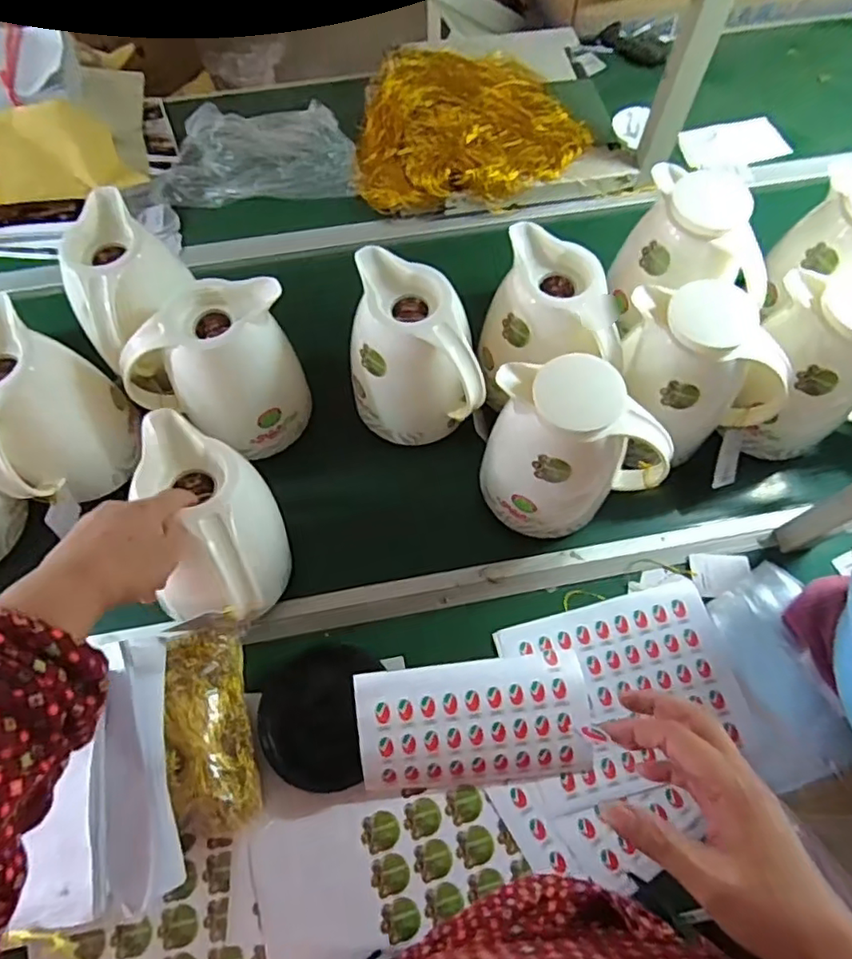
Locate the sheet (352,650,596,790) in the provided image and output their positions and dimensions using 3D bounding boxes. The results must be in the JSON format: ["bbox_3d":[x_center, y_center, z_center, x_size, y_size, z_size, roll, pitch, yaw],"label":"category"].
[{"bbox_3d":[0.049,0.242,0.598,0.226,0.019,0.116,-5,87,-7],"label":"sheet"}]

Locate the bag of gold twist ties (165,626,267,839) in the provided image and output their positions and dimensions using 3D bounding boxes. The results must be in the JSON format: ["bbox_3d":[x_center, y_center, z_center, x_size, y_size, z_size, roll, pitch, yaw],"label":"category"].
[{"bbox_3d":[-0.201,0.232,0.572,0.057,0.072,0.181,-14,68,-4],"label":"bag of gold twist ties"}]

